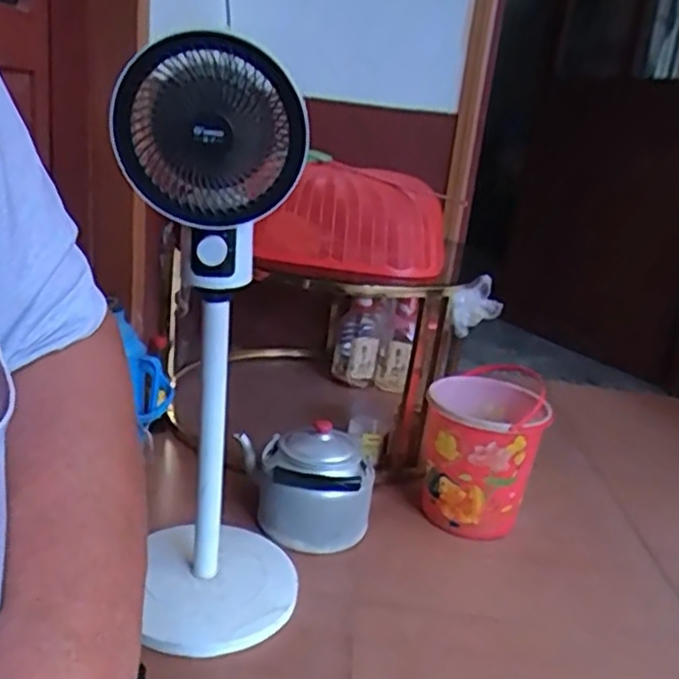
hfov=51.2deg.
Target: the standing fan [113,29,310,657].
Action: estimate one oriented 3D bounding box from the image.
[{"bbox_3d":[-0.163,0.038,0.994,0.259,0.813,0.241,6,18,0],"label":"standing fan"}]

